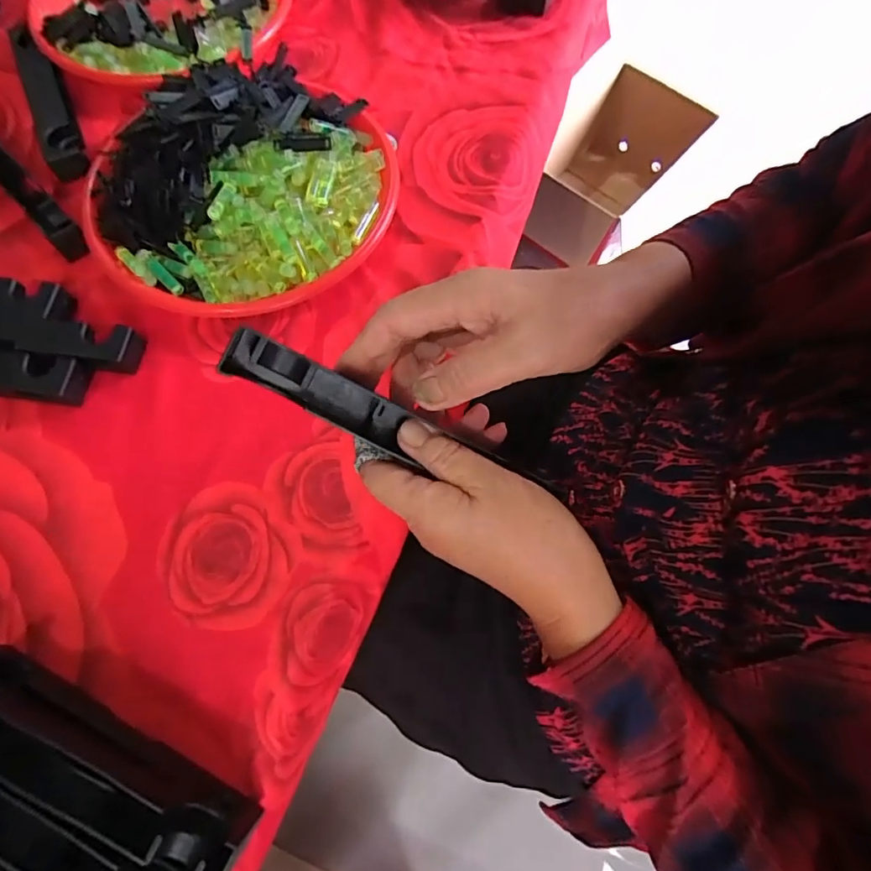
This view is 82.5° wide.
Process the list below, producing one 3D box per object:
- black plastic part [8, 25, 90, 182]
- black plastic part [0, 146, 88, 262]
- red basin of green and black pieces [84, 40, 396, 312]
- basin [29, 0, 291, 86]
[{"bbox_3d":[-0.365,-0.321,0.467,0.030,0.031,0.195,-24,73,-9],"label":"black plastic part"},{"bbox_3d":[-0.364,-0.223,0.427,0.024,0.032,0.207,-42,77,-14],"label":"black plastic part"},{"bbox_3d":[-0.155,-0.207,0.410,0.215,0.064,0.242,30,73,9],"label":"red basin of green and black pieces"},{"bbox_3d":[-0.274,-0.437,0.503,0.242,0.042,0.229,0,71,-1],"label":"basin"}]

